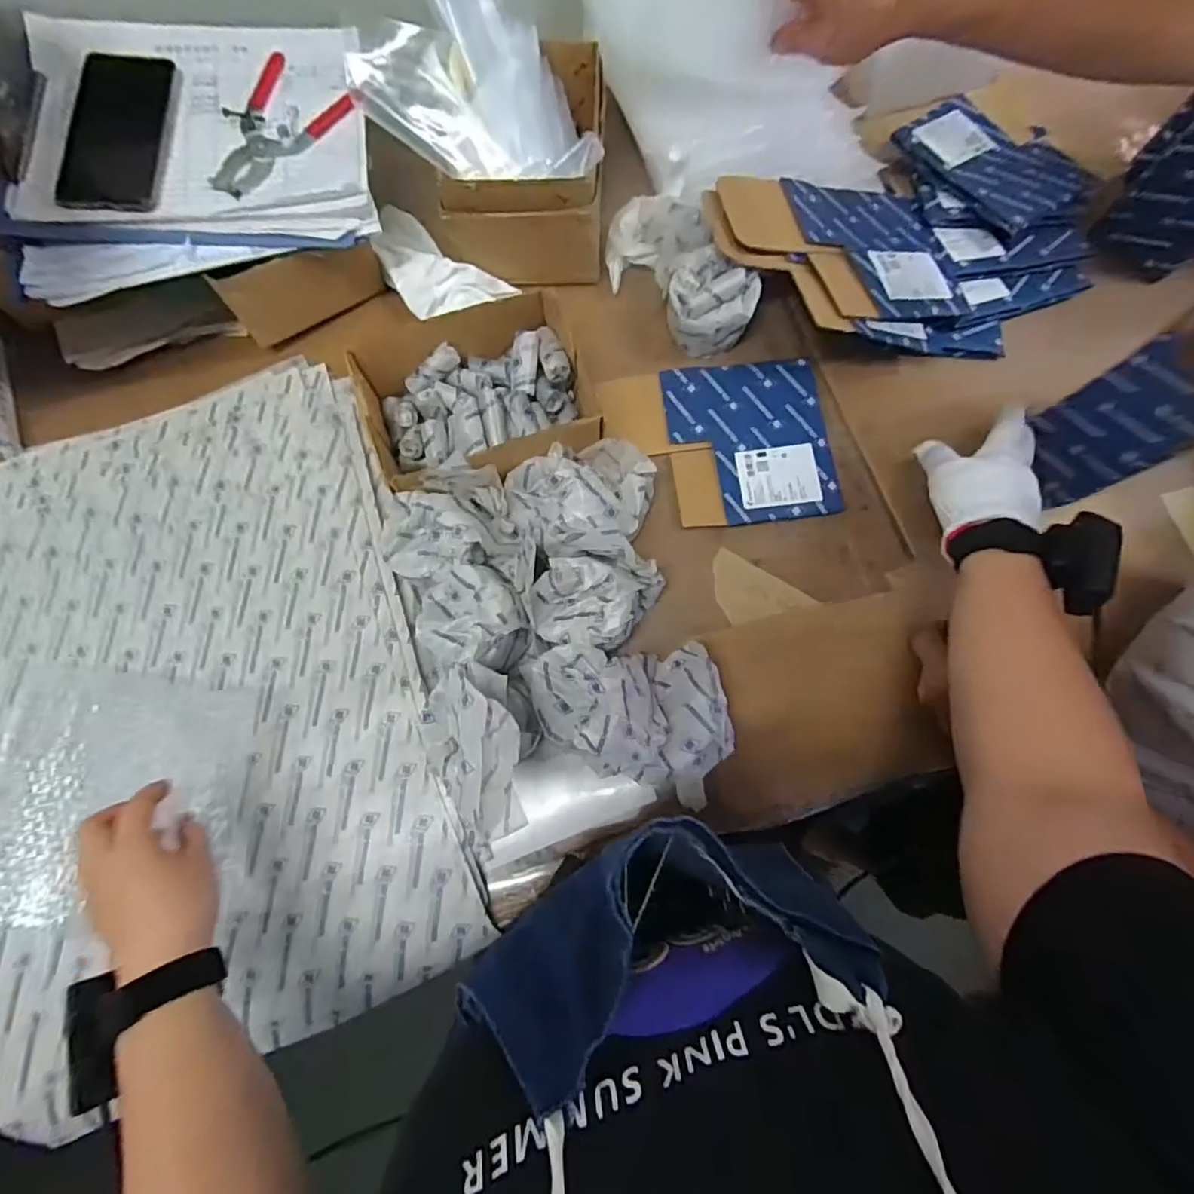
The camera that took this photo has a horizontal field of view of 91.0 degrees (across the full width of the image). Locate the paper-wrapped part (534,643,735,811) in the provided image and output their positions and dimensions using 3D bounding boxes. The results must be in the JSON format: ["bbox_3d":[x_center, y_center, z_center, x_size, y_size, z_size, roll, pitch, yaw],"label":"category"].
[{"bbox_3d":[0.029,0.096,0.491,0.167,0.083,0.127,12,77,4],"label":"paper-wrapped part"}]

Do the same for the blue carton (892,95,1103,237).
[{"bbox_3d":[0.415,-0.456,0.618,0.131,0.022,0.179,-38,74,-13],"label":"blue carton"}]

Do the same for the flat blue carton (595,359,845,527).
[{"bbox_3d":[0.117,-0.153,0.575,0.214,0.014,0.167,-4,76,0],"label":"flat blue carton"}]

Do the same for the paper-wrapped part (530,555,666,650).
[{"bbox_3d":[0.000,0.008,0.510,0.113,0.074,0.071,-3,76,0],"label":"paper-wrapped part"}]

